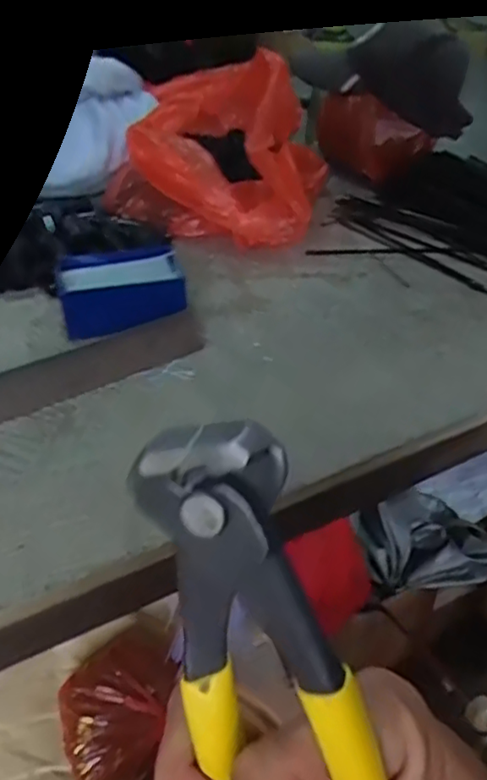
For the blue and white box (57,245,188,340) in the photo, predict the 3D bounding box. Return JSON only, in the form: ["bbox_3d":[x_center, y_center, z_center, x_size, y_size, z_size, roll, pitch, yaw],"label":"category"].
[{"bbox_3d":[-0.112,-0.093,0.576,0.108,0.034,0.090,-9,37,-12],"label":"blue and white box"}]

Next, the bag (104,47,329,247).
[{"bbox_3d":[-0.020,-0.310,0.794,0.238,0.142,0.302,7,37,10],"label":"bag"}]

